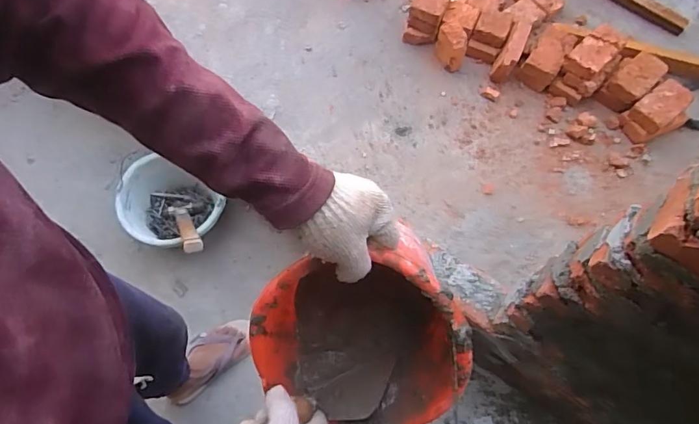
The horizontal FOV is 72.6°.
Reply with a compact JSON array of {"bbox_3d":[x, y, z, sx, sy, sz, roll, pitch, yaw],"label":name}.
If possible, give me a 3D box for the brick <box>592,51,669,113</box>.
[{"bbox_3d":[0.929,-0.434,1.561,0.250,0.070,0.125,-42,74,-18],"label":"brick"}]

